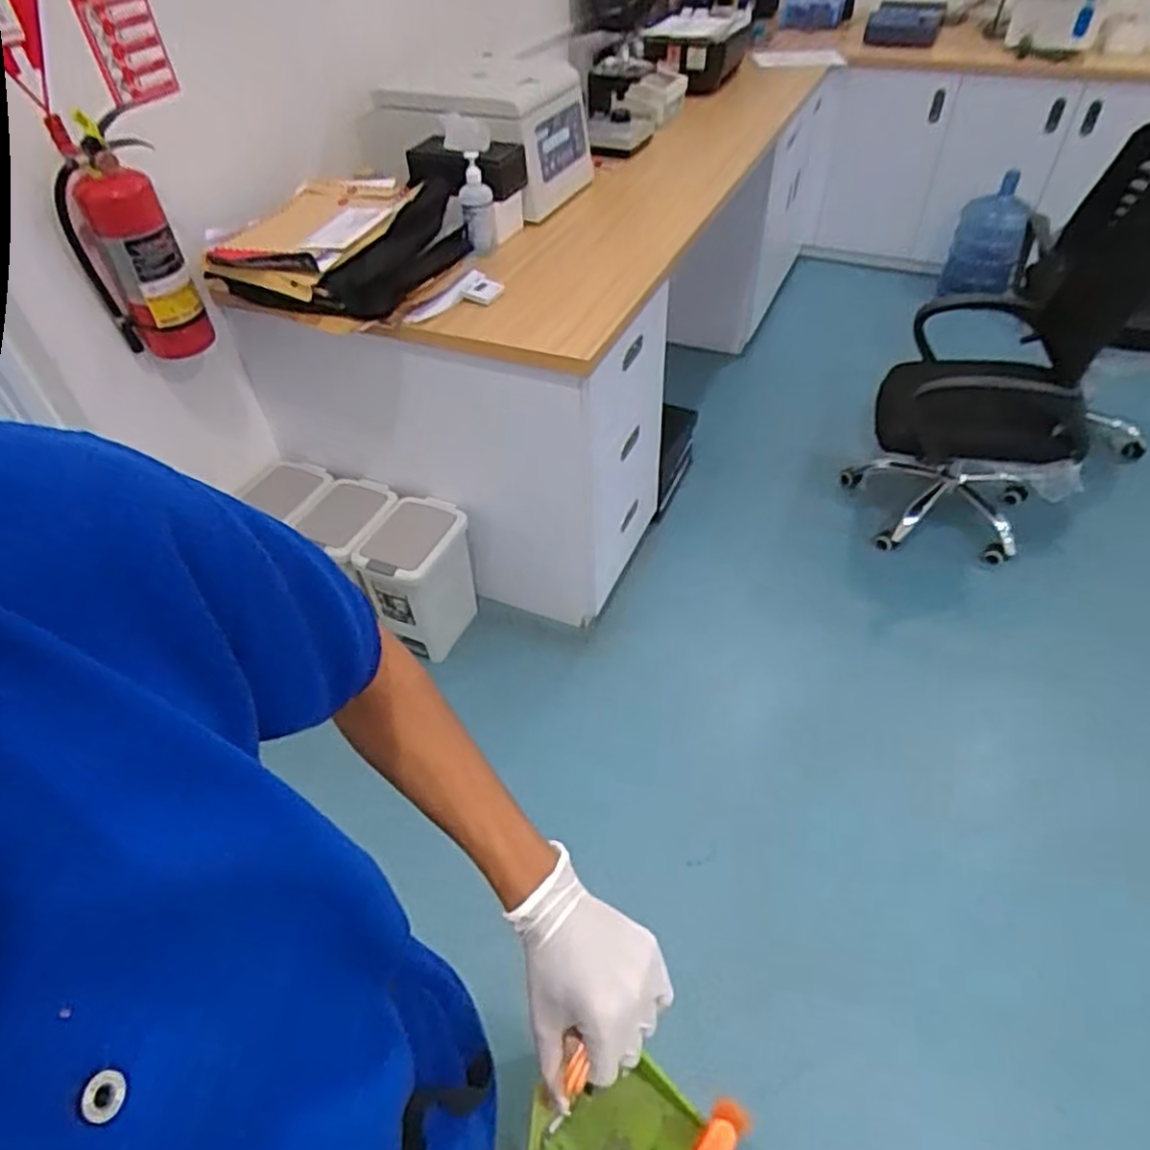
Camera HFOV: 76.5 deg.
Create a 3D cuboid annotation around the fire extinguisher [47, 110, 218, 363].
[{"bbox_3d":[-0.809,-0.591,1.326,0.160,0.400,0.159,-28,52,-22],"label":"fire extinguisher"}]

